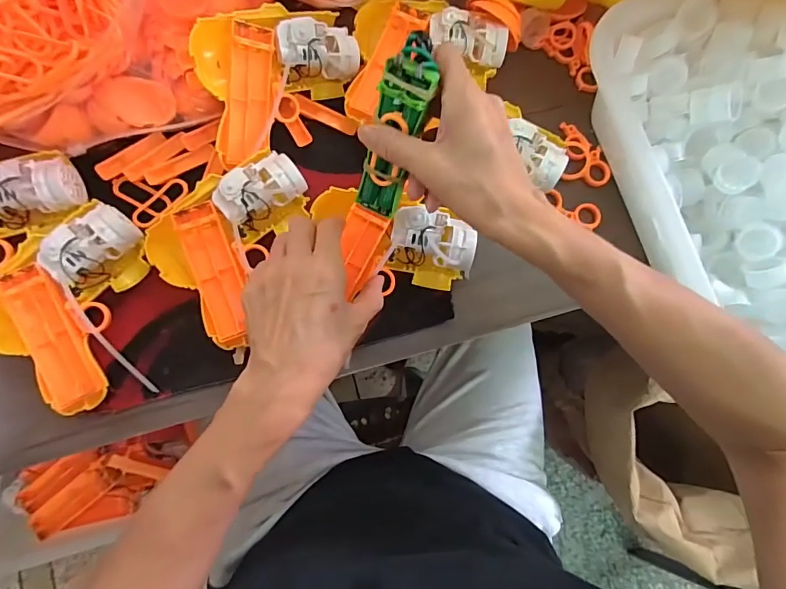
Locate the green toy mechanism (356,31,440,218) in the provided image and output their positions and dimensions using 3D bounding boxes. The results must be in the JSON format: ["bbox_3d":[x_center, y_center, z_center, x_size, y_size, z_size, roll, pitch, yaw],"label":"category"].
[{"bbox_3d":[0.001,-0.106,0.310,0.032,0.124,0.025,20,46,0],"label":"green toy mechanism"}]

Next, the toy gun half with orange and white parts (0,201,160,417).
[{"bbox_3d":[-0.238,0.012,0.361,0.134,0.036,0.139,44,81,4],"label":"toy gun half with orange and white parts"}]

